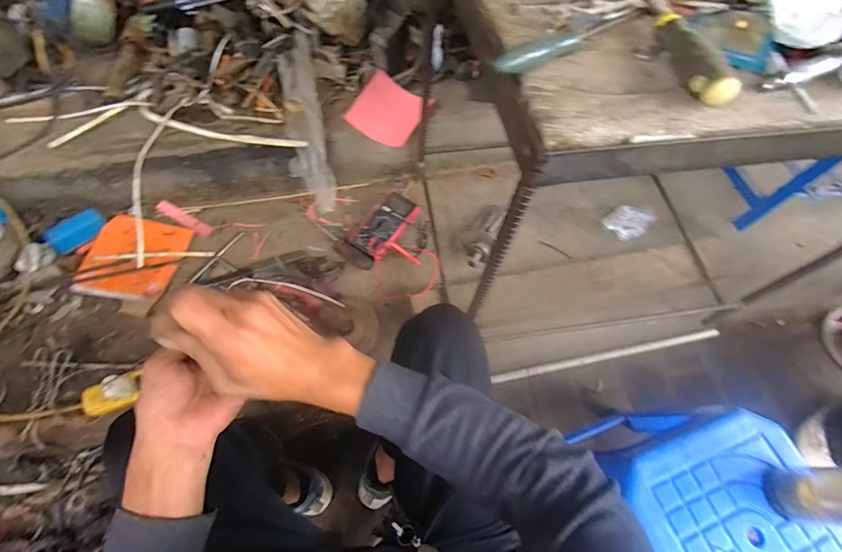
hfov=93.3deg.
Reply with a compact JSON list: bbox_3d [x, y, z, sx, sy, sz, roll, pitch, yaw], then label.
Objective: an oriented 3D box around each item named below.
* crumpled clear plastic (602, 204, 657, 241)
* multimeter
[{"bbox_3d":[0.533,-0.142,1.016,0.119,0.016,0.086,-36,69,-18],"label":"crumpled clear plastic"},{"bbox_3d":[-0.089,-0.123,0.988,0.099,0.048,0.182,31,66,14],"label":"multimeter"}]

